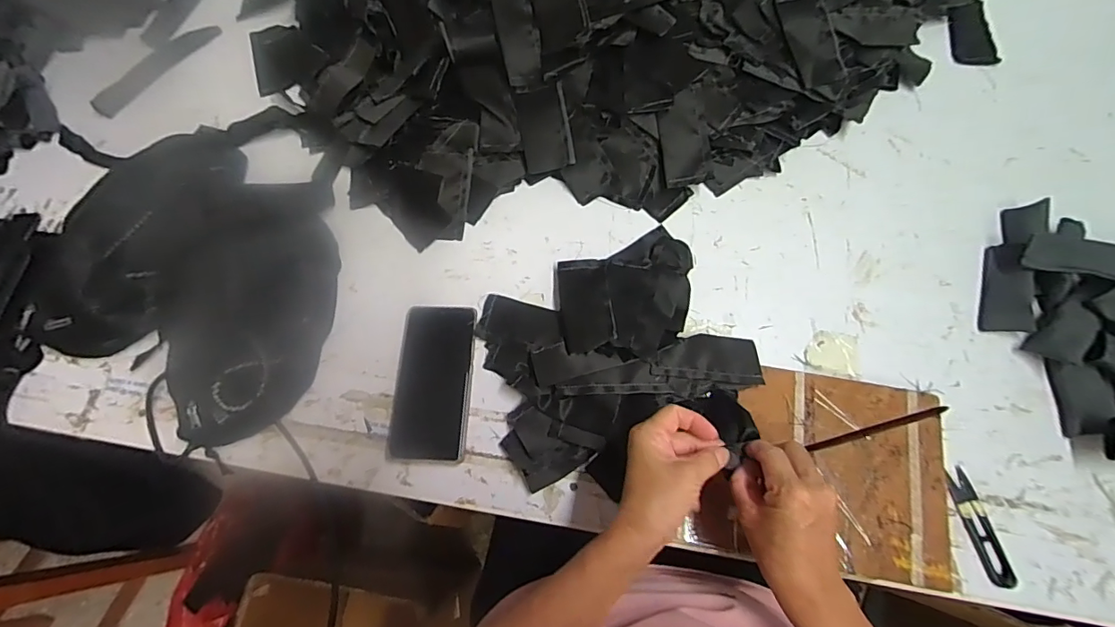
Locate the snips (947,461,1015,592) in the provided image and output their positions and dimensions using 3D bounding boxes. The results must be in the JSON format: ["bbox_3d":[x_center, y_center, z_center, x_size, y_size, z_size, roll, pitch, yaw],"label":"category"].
[{"bbox_3d":[0.389,0.196,0.459,0.025,0.004,0.101,-9,68,-2],"label":"snips"}]

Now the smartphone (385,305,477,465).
[{"bbox_3d":[-0.129,0.070,0.518,0.078,0.012,0.161,1,69,2],"label":"smartphone"}]

